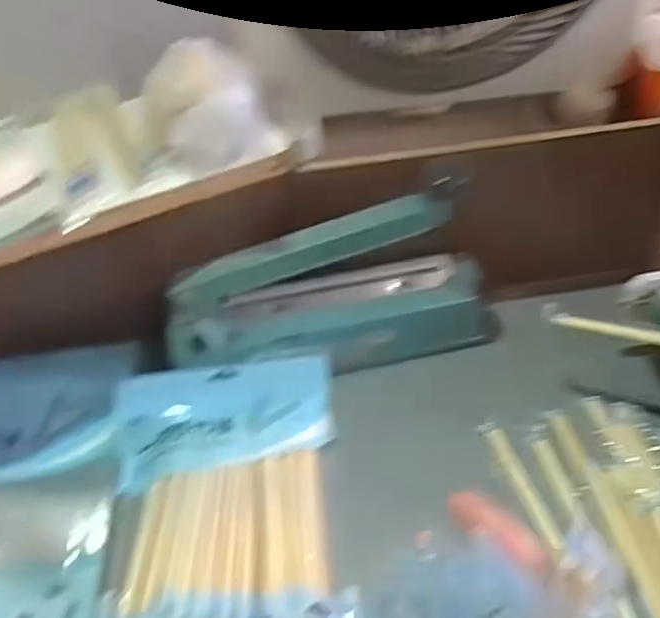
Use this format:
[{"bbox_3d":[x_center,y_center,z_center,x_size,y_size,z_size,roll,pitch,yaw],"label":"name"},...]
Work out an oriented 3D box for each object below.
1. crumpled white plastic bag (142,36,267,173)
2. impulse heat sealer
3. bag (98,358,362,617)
[{"bbox_3d":[-0.109,-0.169,0.512,0.100,0.072,0.110,-11,42,-7],"label":"crumpled white plastic bag"},{"bbox_3d":[0.000,-0.018,0.568,0.303,0.137,0.067,-10,42,-6],"label":"impulse heat sealer"},{"bbox_3d":[-0.078,0.170,0.457,0.181,0.027,0.333,-8,42,-3],"label":"bag"}]

